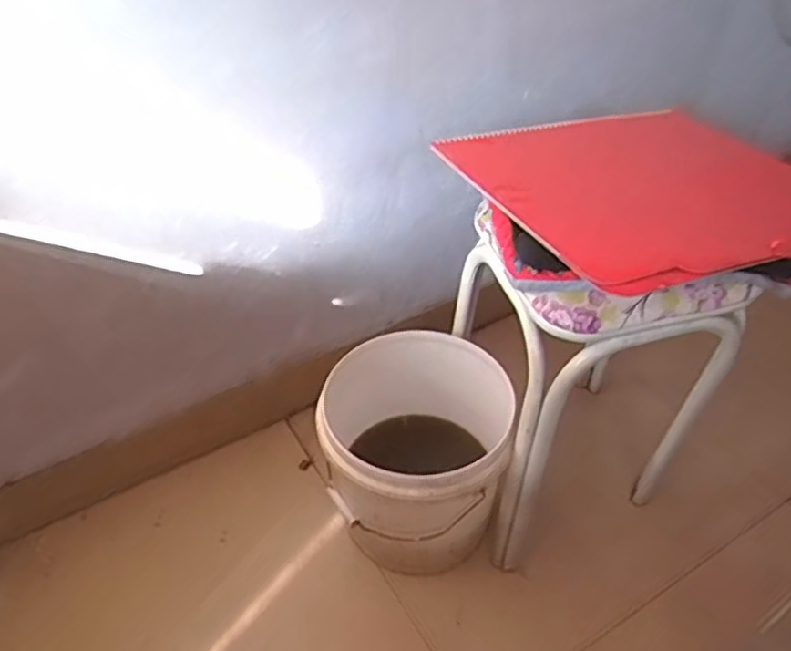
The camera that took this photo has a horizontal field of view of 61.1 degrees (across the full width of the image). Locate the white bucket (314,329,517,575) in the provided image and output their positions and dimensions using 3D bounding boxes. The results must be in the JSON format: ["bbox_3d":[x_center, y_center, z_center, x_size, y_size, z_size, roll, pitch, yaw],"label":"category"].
[{"bbox_3d":[0.032,0.186,0.959,0.239,0.255,0.261,0,43,0],"label":"white bucket"}]

